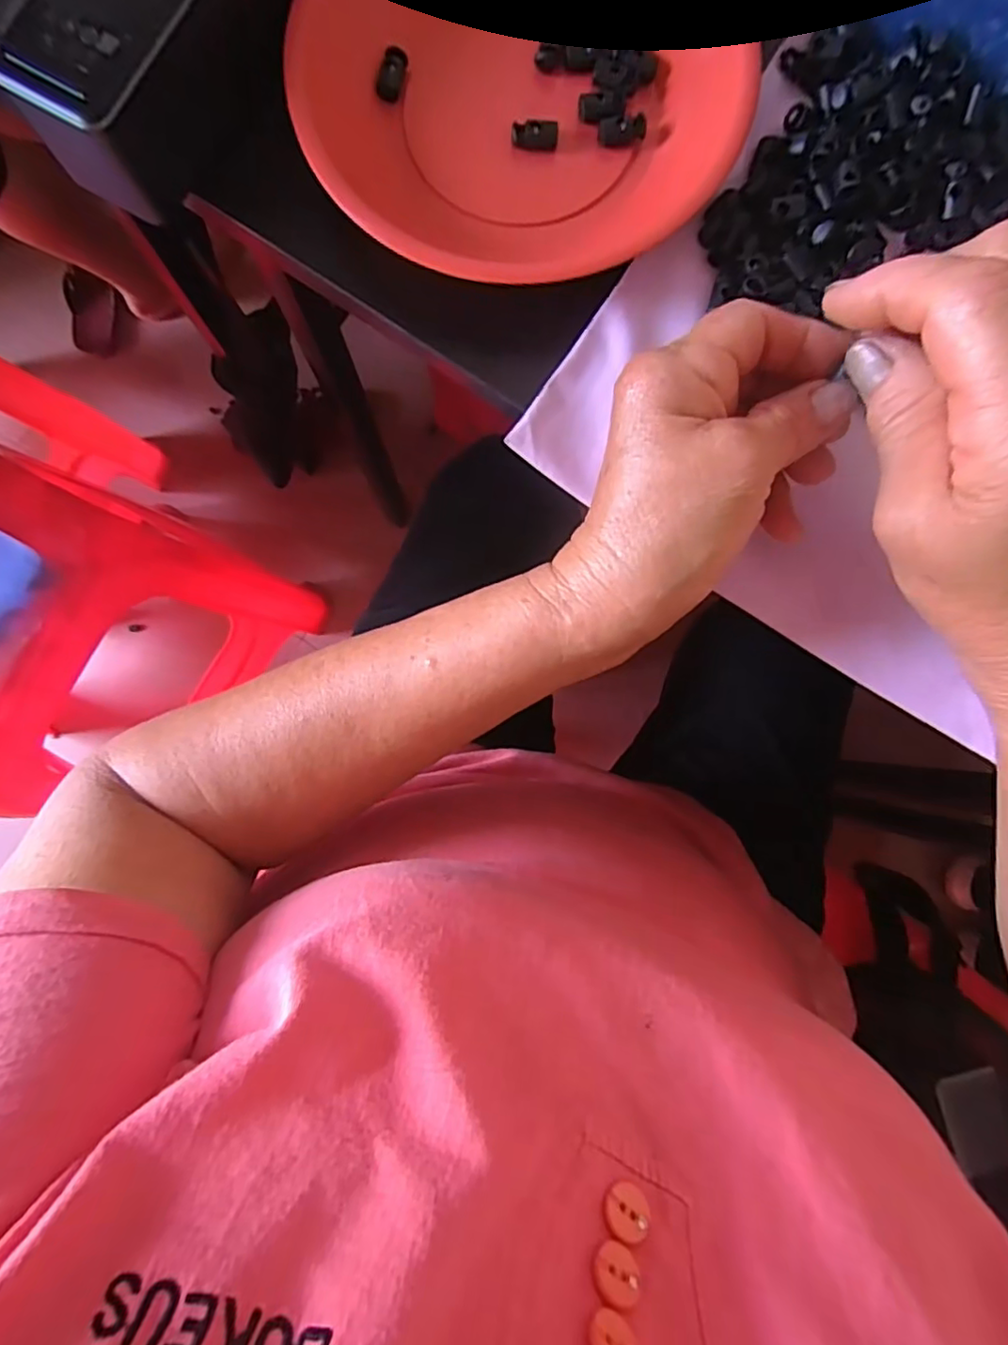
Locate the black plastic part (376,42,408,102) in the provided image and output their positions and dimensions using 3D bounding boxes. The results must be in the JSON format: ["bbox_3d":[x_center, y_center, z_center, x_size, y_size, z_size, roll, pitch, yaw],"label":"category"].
[{"bbox_3d":[-0.050,-0.273,0.273,0.011,0.005,0.025,15,85,2],"label":"black plastic part"}]

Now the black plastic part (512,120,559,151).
[{"bbox_3d":[0.014,-0.240,0.268,0.020,0.008,0.008,1,85,0],"label":"black plastic part"}]

